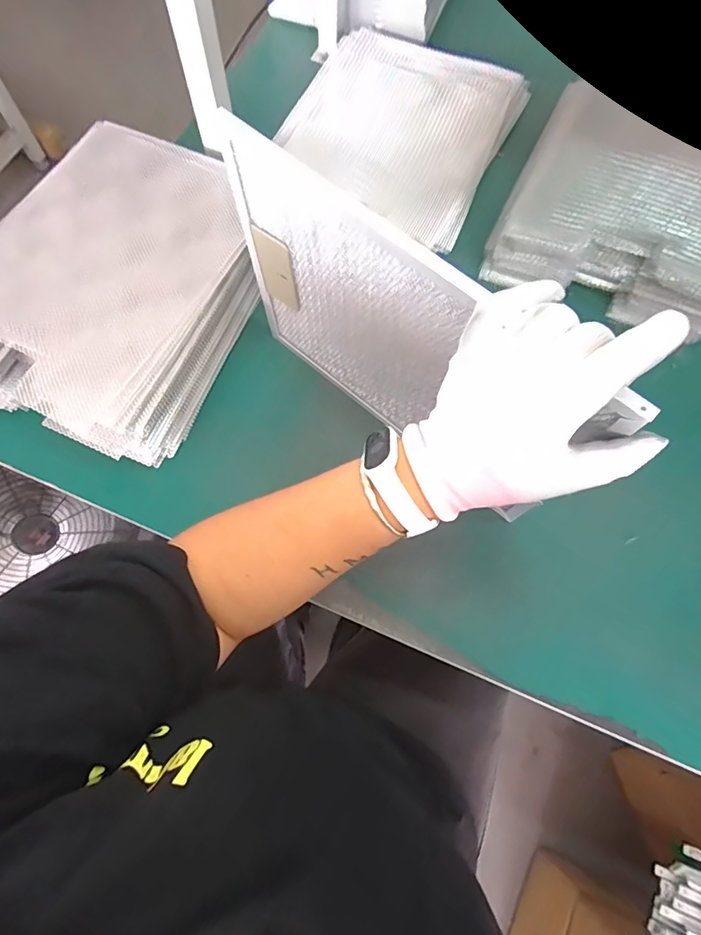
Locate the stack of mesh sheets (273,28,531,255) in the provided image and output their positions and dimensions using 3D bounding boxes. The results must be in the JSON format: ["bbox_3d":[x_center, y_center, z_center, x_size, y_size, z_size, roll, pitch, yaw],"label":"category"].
[{"bbox_3d":[0.072,-0.473,0.660,0.270,0.032,0.333,24,71,7],"label":"stack of mesh sheets"}]

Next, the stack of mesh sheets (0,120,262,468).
[{"bbox_3d":[-0.265,-0.206,0.536,0.283,0.073,0.341,22,71,6],"label":"stack of mesh sheets"}]

